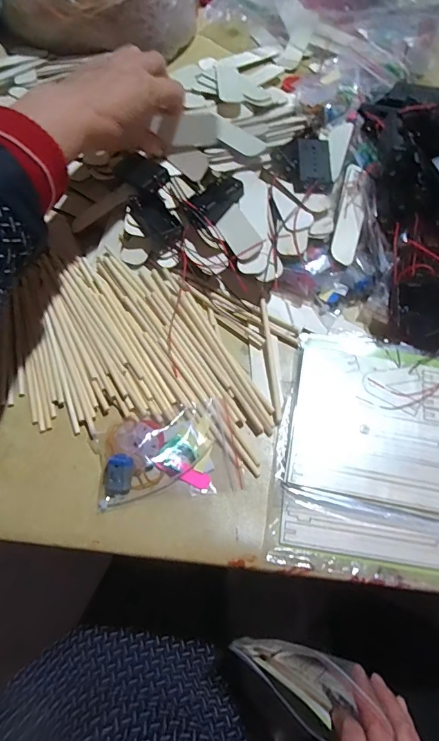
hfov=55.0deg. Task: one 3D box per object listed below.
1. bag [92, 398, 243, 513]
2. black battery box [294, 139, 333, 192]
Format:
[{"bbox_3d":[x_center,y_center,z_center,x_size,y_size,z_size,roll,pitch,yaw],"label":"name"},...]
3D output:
[{"bbox_3d":[-0.044,0.067,0.350,0.113,0.020,0.074,-8,66,-4],"label":"bag"},{"bbox_3d":[0.094,-0.203,0.425,0.034,0.022,0.063,3,66,1],"label":"black battery box"}]

